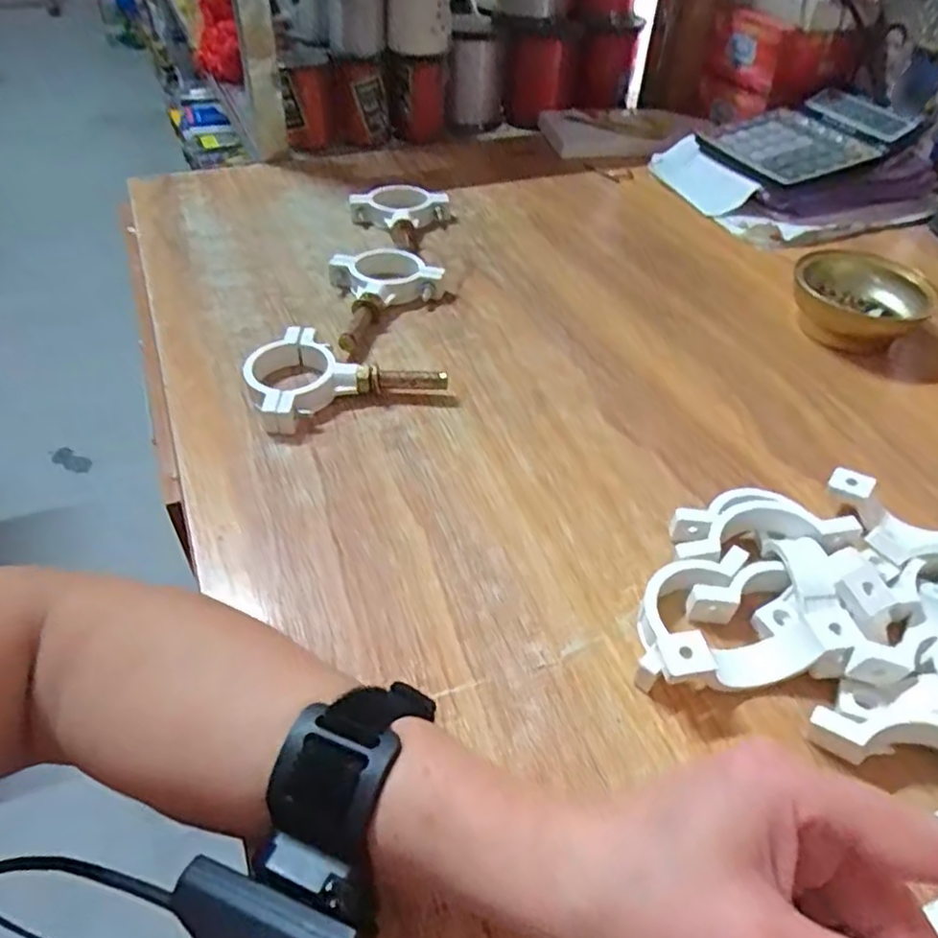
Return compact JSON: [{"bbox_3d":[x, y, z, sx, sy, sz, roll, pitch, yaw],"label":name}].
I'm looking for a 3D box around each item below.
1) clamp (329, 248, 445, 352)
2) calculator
[{"bbox_3d":[-0.059,-0.127,0.503,0.080,0.021,0.111,-6,45,-9],"label":"clamp"},{"bbox_3d":[0.333,-0.331,0.674,0.153,0.035,0.128,-17,48,-19],"label":"calculator"}]

